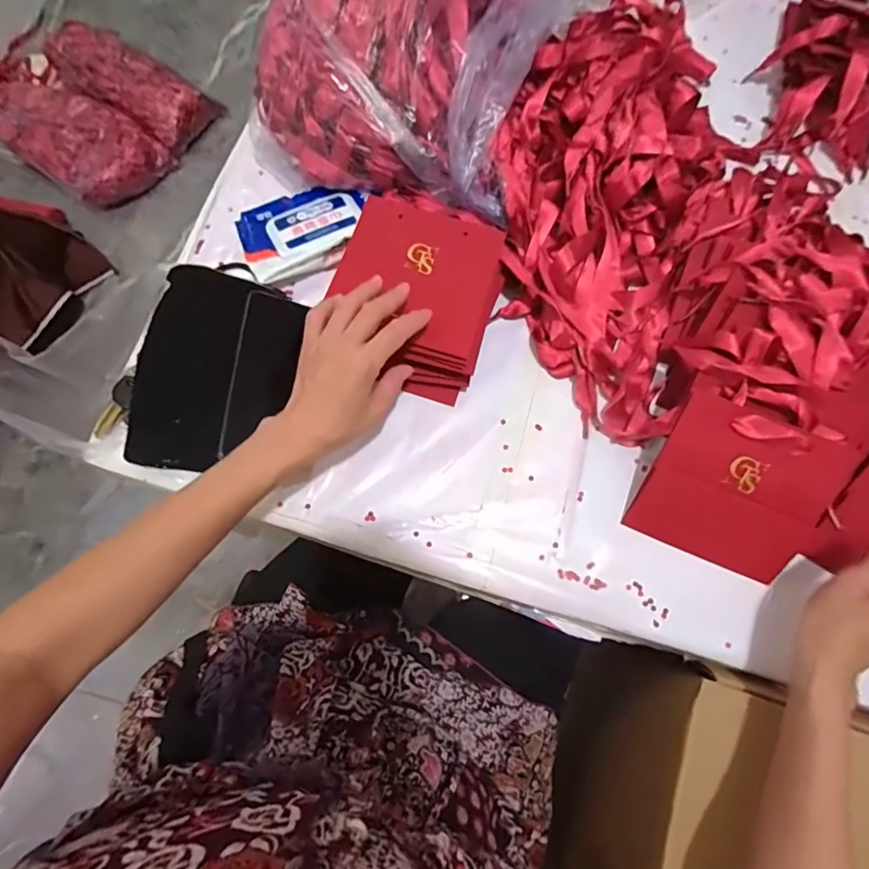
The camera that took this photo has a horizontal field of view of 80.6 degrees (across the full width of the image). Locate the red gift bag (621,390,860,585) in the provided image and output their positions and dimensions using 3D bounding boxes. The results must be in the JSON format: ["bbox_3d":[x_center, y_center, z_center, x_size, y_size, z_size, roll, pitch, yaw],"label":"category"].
[{"bbox_3d":[0.262,0.049,0.445,0.141,0.010,0.134,23,108,9],"label":"red gift bag"}]

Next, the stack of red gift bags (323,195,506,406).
[{"bbox_3d":[-0.017,-0.130,0.492,0.143,0.062,0.163,15,77,3],"label":"stack of red gift bags"}]

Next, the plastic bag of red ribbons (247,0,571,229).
[{"bbox_3d":[-0.029,-0.379,0.505,0.276,0.124,0.258,16,74,6],"label":"plastic bag of red ribbons"}]

